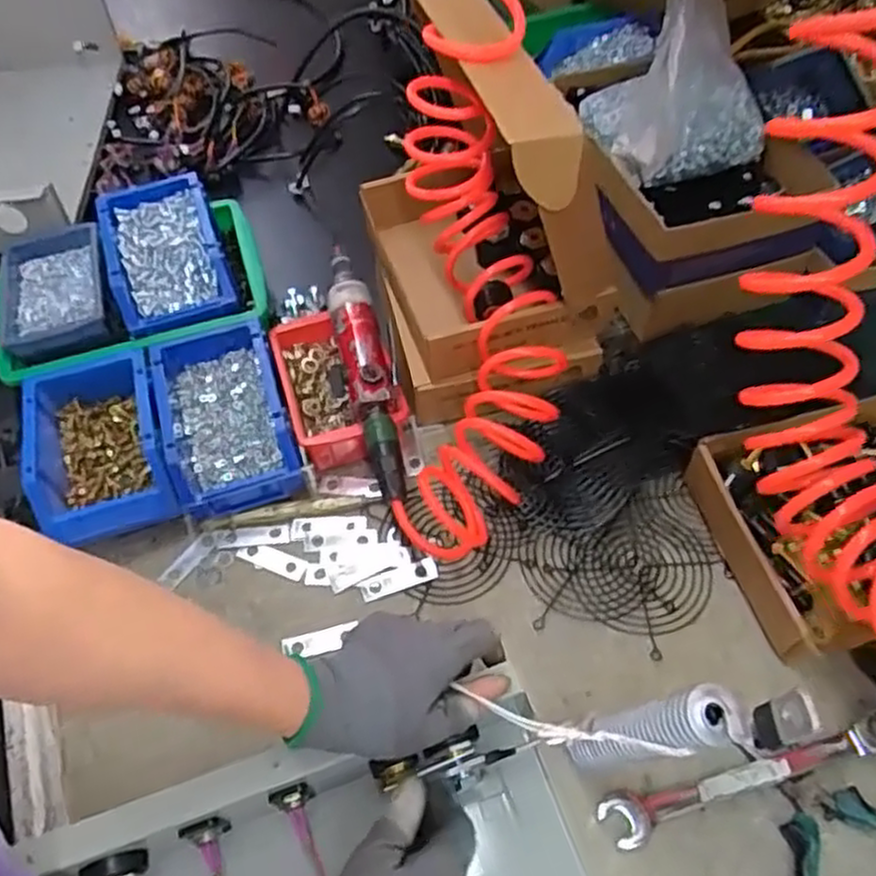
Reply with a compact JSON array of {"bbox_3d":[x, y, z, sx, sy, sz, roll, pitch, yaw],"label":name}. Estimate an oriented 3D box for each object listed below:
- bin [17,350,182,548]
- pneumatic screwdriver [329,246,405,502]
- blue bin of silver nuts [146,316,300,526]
[{"bbox_3d":[-0.291,0.013,0.634,0.111,0.069,0.151,-18,57,-8],"label":"bin"},{"bbox_3d":[-0.063,-0.066,0.630,0.036,0.033,0.259,-14,57,-5],"label":"pneumatic screwdriver"},{"bbox_3d":[-0.187,-0.016,0.650,0.102,0.073,0.157,-17,57,-8],"label":"blue bin of silver nuts"}]

